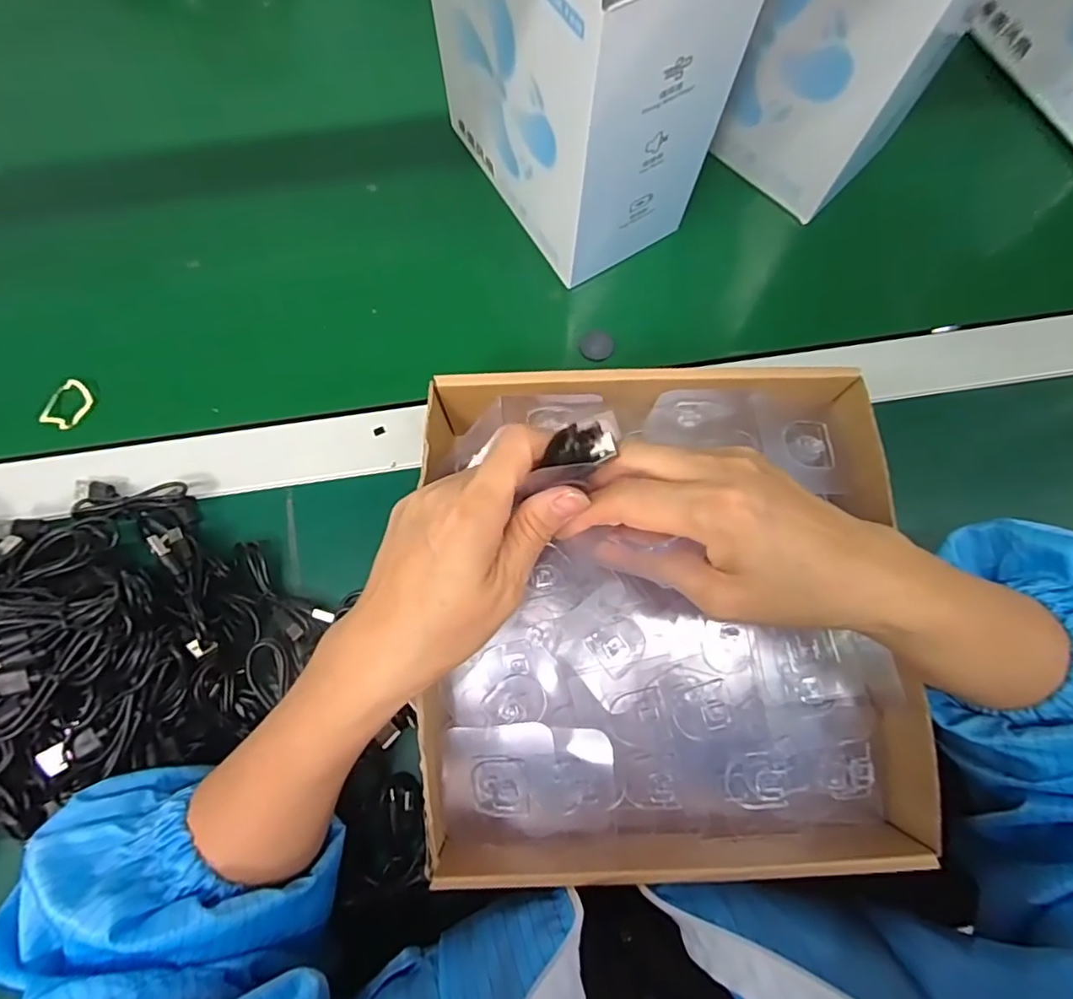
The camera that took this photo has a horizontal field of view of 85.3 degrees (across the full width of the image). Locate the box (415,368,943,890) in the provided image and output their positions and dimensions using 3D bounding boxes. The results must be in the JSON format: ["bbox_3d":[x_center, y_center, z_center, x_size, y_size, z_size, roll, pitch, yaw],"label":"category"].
[{"bbox_3d":[0.061,0.048,0.302,0.235,0.048,0.259,-5,77,-2],"label":"box"}]

